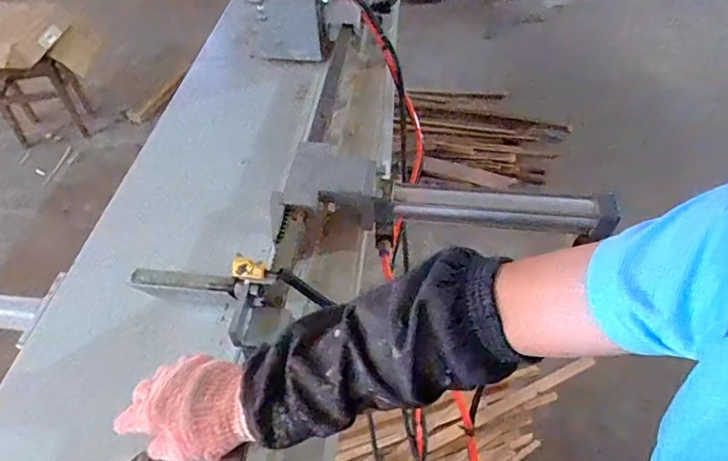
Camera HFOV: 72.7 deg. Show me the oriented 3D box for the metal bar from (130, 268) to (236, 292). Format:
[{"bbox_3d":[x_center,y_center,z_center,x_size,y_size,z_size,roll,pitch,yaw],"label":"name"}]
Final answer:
[{"bbox_3d":[-0.212,0.057,0.571,0.122,0.011,0.020,4,51,4],"label":"metal bar"}]

